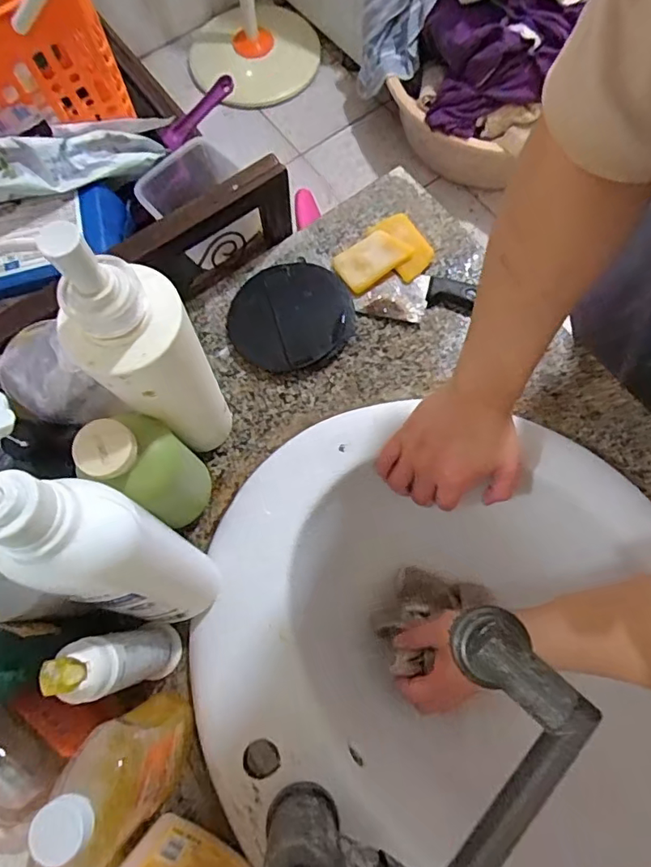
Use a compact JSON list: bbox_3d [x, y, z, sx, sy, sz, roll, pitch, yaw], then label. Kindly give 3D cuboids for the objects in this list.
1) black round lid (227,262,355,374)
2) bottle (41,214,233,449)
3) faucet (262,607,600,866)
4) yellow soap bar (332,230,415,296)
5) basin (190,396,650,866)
[{"bbox_3d":[-0.037,-0.123,0.538,0.124,0.014,0.113,-1,73,2],"label":"black round lid"},{"bbox_3d":[-0.116,-0.047,0.377,0.072,0.261,0.057,-41,76,-9],"label":"bottle"},{"bbox_3d":[0.059,0.220,0.336,0.090,0.163,0.201,42,79,13],"label":"faucet"},{"bbox_3d":[0.048,-0.183,0.552,0.077,0.017,0.047,-31,75,-7],"label":"yellow soap bar"},{"bbox_3d":[0.112,0.199,0.493,0.418,0.140,0.441,-1,73,2],"label":"basin"}]

